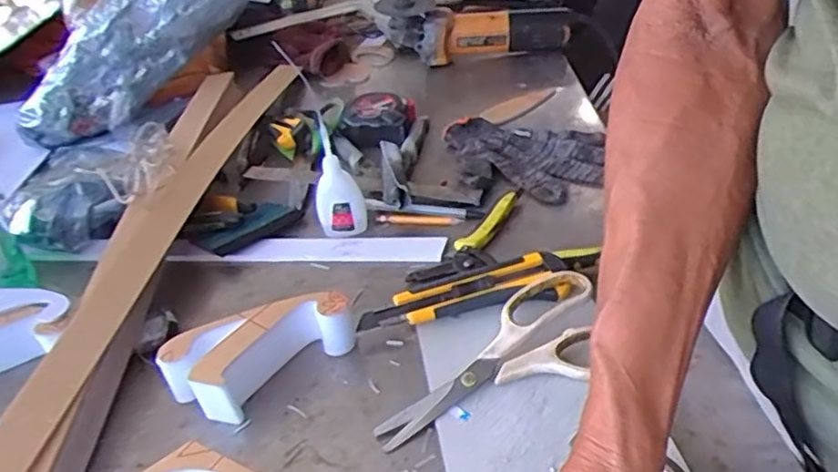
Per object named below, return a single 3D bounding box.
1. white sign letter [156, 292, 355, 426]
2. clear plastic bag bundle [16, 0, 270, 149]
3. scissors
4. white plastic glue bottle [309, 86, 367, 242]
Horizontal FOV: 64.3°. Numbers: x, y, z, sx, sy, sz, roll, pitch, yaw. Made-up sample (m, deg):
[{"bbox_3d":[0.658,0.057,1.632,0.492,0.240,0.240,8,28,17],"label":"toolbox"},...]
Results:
[{"bbox_3d":[-0.118,0.083,0.493,0.127,0.042,0.062,-30,40,-29],"label":"white sign letter"},{"bbox_3d":[-0.367,-0.264,0.885,0.385,0.147,0.122,-45,41,-3],"label":"clear plastic bag bundle"},{"bbox_3d":[0.061,0.088,0.457,0.184,0.032,0.076,-32,41,-33],"label":"scissors"},{"bbox_3d":[-0.078,-0.057,0.612,0.044,0.127,0.021,-14,35,-9],"label":"white plastic glue bottle"}]

